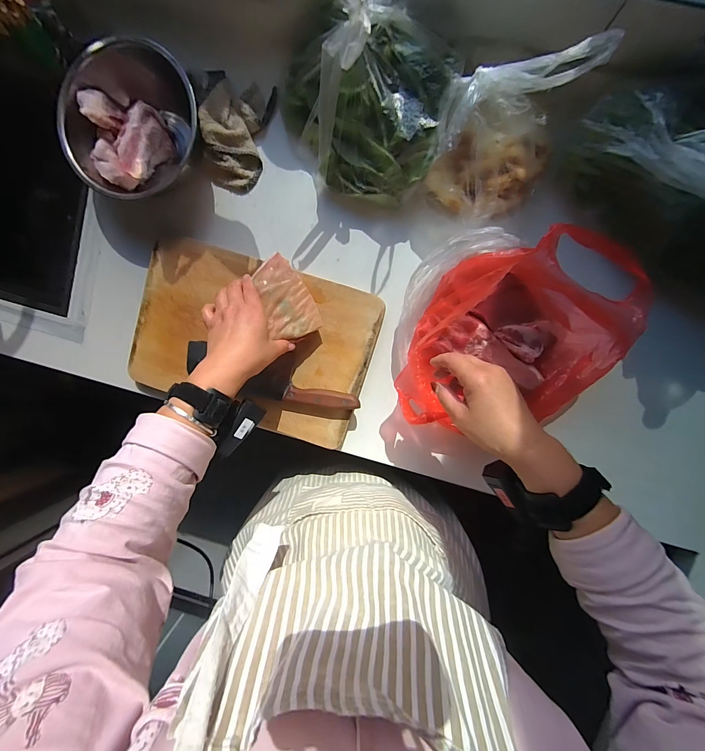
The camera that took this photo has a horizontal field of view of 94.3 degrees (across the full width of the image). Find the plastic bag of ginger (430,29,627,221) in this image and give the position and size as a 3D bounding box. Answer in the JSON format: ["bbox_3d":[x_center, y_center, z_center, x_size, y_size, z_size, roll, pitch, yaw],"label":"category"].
[{"bbox_3d":[0.187,-0.296,0.411,0.166,0.099,0.168,11,97,4],"label":"plastic bag of ginger"}]

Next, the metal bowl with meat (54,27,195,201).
[{"bbox_3d":[-0.313,-0.360,0.475,0.192,0.076,0.182,1,96,5],"label":"metal bowl with meat"}]

